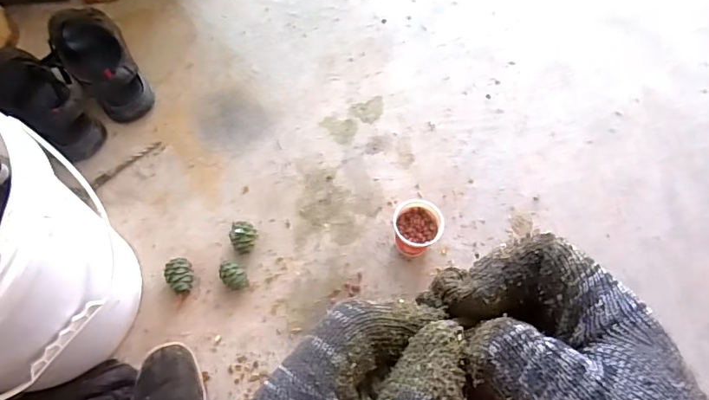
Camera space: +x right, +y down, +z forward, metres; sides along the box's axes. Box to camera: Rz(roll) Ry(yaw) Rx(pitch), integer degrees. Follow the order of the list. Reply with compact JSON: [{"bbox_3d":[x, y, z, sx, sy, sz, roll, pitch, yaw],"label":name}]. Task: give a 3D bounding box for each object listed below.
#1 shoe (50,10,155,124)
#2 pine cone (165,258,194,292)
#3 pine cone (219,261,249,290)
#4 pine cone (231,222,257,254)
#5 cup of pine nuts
[{"bbox_3d":[-0.451,-0.248,0.844,0.117,0.104,0.229,-35,71,-15],"label":"shoe"},{"bbox_3d":[-0.265,0.115,0.732,0.036,0.033,0.049,-7,66,-4],"label":"pine cone"},{"bbox_3d":[-0.184,0.116,0.736,0.033,0.037,0.042,-40,72,-16],"label":"pine cone"},{"bbox_3d":[-0.175,0.057,0.760,0.040,0.042,0.041,0,66,-1],"label":"pine cone"},{"bbox_3d":[0.095,0.049,0.754,0.072,0.069,0.079,0,66,-1],"label":"cup of pine nuts"}]

